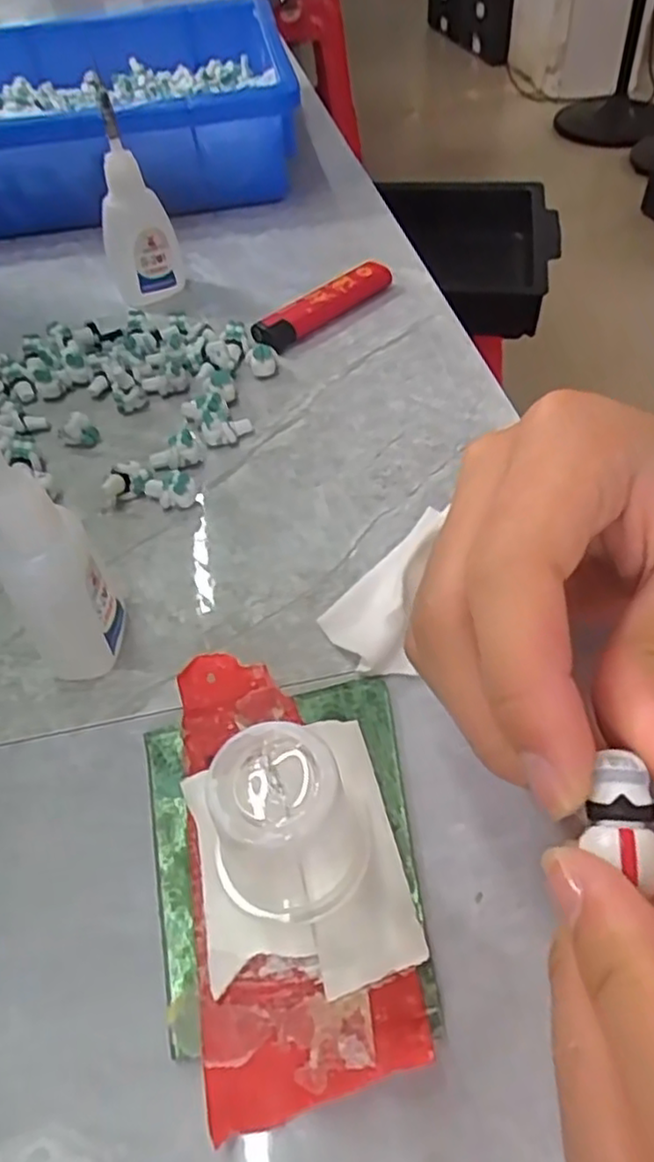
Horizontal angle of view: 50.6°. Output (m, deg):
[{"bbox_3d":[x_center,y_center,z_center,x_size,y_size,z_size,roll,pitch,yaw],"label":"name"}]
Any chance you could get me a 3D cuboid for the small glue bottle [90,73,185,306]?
[{"bbox_3d":[-0.093,-0.182,0.330,0.031,0.088,0.025,-29,53,-19],"label":"small glue bottle"}]

